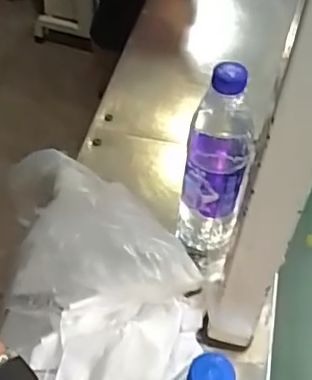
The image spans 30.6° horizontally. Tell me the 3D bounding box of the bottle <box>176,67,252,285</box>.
[{"bbox_3d":[0.060,-0.012,0.581,0.062,0.255,0.055,10,50,3],"label":"bottle"}]

